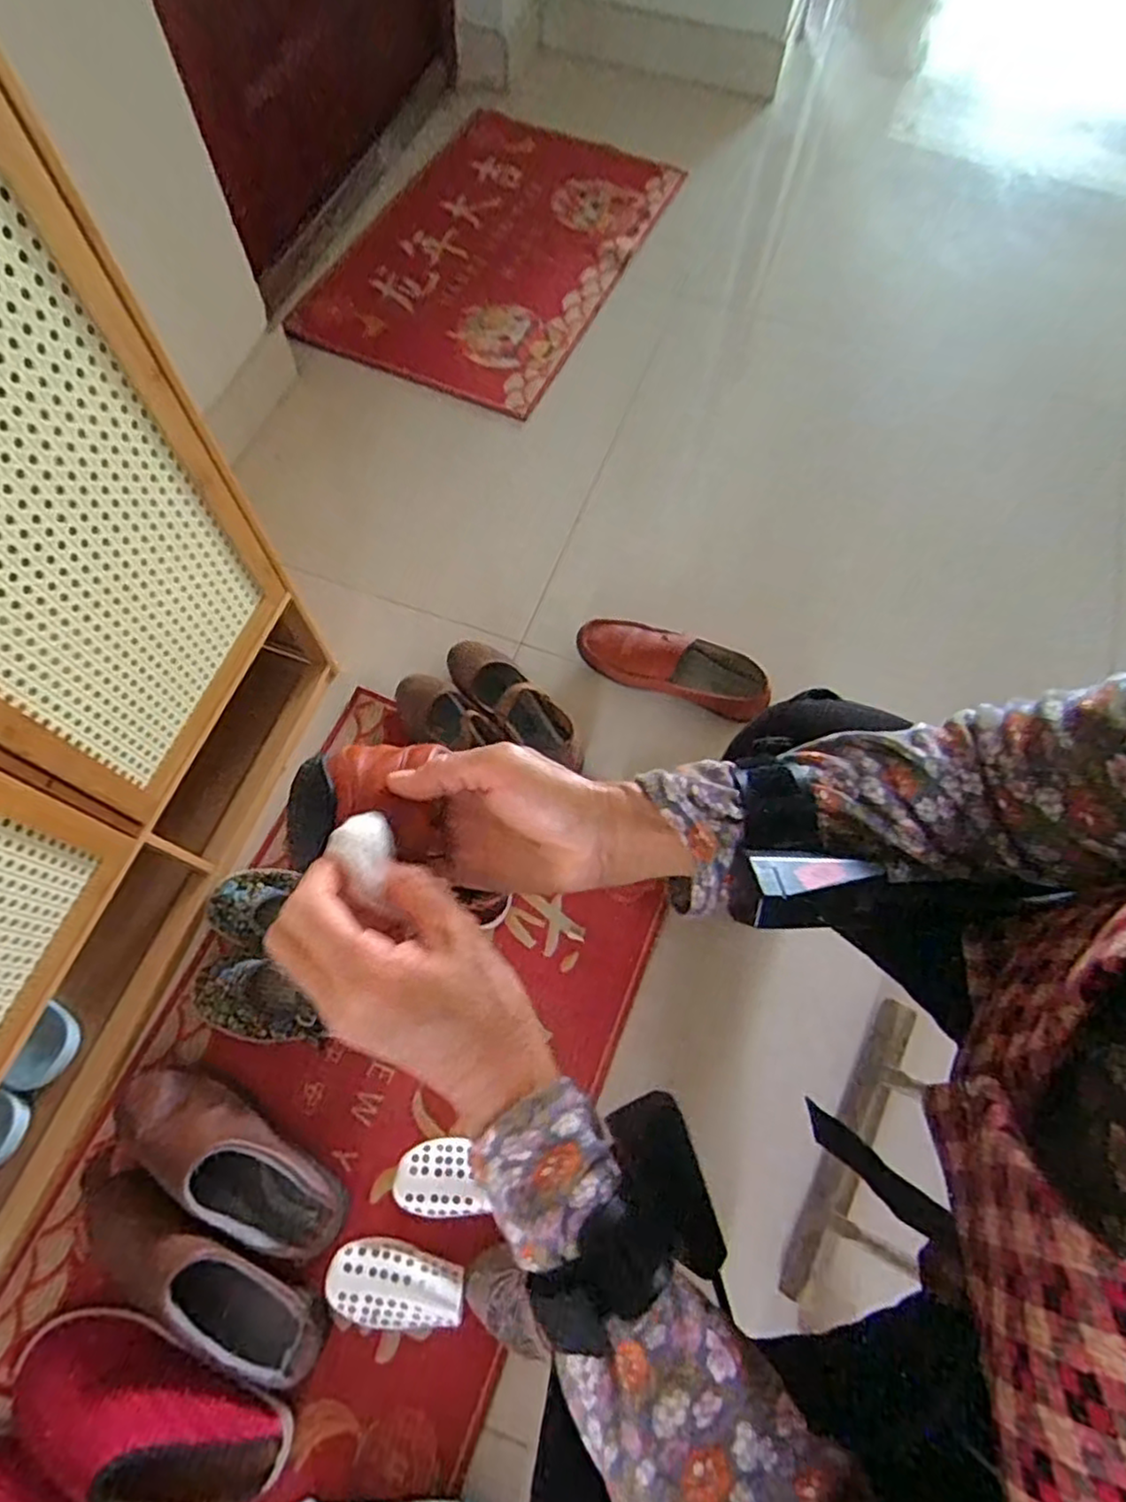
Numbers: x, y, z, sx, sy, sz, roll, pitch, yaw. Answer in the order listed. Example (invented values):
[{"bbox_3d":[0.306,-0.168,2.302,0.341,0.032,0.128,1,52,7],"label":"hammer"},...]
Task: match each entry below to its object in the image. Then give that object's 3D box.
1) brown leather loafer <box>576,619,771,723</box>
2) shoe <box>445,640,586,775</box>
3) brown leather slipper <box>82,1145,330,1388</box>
[{"bbox_3d":[0.143,-0.113,0.929,0.255,0.066,0.078,21,68,7],"label":"brown leather loafer"},{"bbox_3d":[-0.062,-0.064,0.902,0.233,0.059,0.083,42,71,14],"label":"shoe"},{"bbox_3d":[-0.351,0.485,0.648,0.281,0.076,0.097,27,69,9],"label":"brown leather slipper"}]

